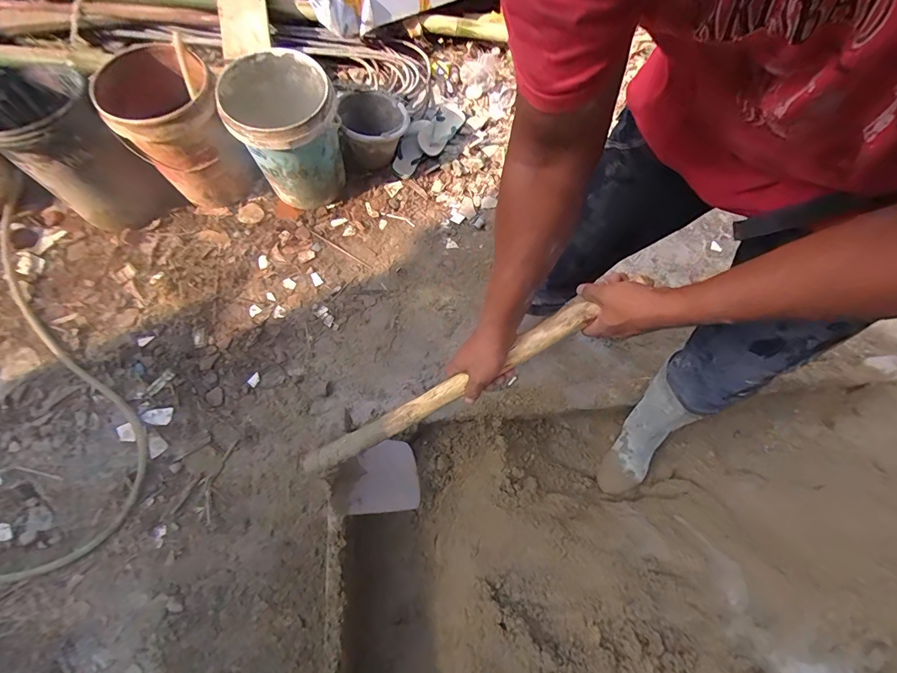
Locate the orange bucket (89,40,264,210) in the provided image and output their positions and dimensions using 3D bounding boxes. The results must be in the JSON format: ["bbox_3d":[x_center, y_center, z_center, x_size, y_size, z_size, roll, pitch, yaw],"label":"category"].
[{"bbox_3d":[-0.828,-0.637,1.233,0.287,0.370,0.352,-35,73,-14],"label":"orange bucket"}]

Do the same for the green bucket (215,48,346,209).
[{"bbox_3d":[-0.494,-0.635,1.248,0.305,0.372,0.341,-30,72,-13],"label":"green bucket"}]

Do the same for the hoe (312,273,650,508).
[{"bbox_3d":[-0.003,0.126,0.684,0.588,0.175,0.144,-43,71,26],"label":"hoe"}]

